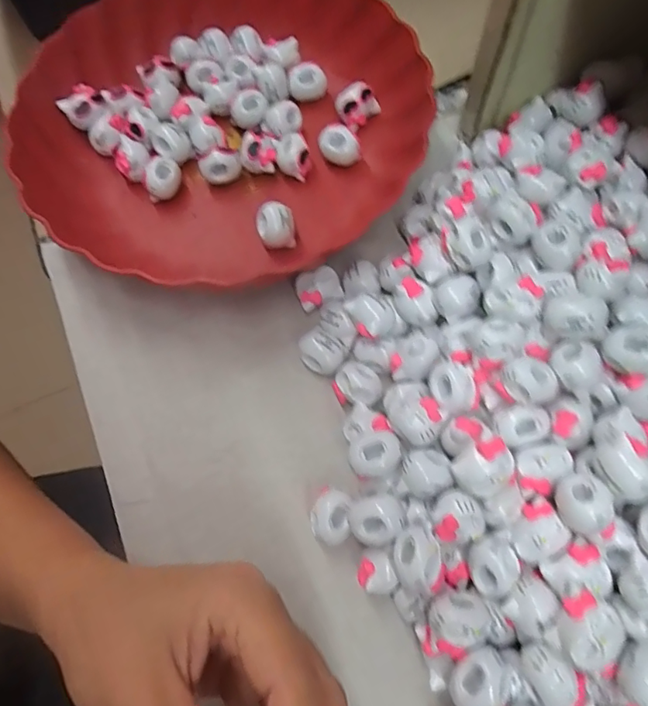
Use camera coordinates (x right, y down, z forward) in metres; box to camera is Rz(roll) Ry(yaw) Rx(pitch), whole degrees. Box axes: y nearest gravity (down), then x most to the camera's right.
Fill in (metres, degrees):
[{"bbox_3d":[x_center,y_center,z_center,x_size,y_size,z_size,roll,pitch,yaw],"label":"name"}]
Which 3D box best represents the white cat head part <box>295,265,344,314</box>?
[{"bbox_3d":[-0.002,-0.036,0.282,0.025,0.017,0.020,-17,66,-6],"label":"white cat head part"}]

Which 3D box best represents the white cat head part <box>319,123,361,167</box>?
[{"bbox_3d":[0.010,-0.133,0.315,0.026,0.019,0.020,34,70,16],"label":"white cat head part"}]

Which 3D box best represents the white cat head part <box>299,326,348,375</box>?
[{"bbox_3d":[-0.001,-0.001,0.271,0.021,0.012,0.025,-41,97,12],"label":"white cat head part"}]

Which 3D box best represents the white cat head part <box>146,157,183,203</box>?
[{"bbox_3d":[-0.101,-0.110,0.311,0.016,0.017,0.022,12,66,7],"label":"white cat head part"}]

